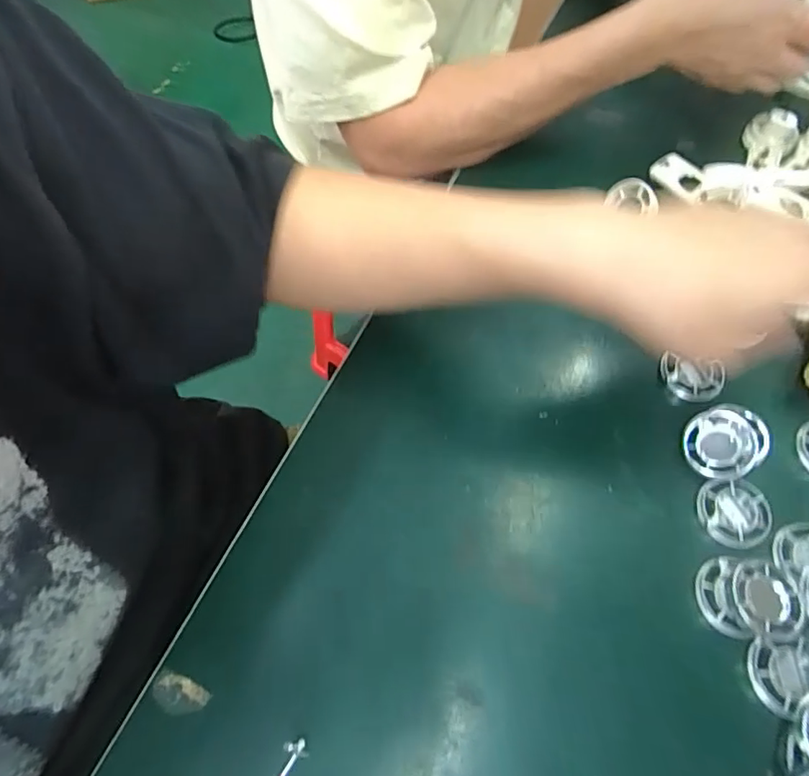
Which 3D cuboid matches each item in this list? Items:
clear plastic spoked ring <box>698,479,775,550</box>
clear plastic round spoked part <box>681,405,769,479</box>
[{"bbox_3d":[0.194,0.072,0.306,0.038,0.005,0.037,0,64,0],"label":"clear plastic spoked ring"},{"bbox_3d":[0.196,0.033,0.321,0.047,0.013,0.040,-39,74,15],"label":"clear plastic round spoked part"}]

